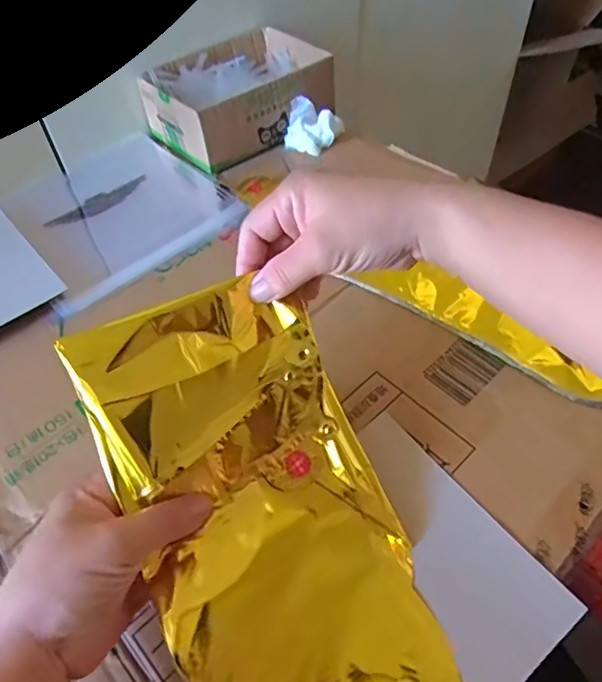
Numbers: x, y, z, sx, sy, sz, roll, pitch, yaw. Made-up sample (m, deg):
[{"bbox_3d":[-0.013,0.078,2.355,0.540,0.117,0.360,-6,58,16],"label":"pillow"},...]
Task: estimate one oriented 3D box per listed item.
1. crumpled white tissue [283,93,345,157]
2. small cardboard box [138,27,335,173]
[{"bbox_3d":[0.014,-0.233,0.589,0.061,0.046,0.031,2,52,4],"label":"crumpled white tissue"},{"bbox_3d":[-0.069,-0.279,0.614,0.189,0.062,0.147,-36,59,-23],"label":"small cardboard box"}]

